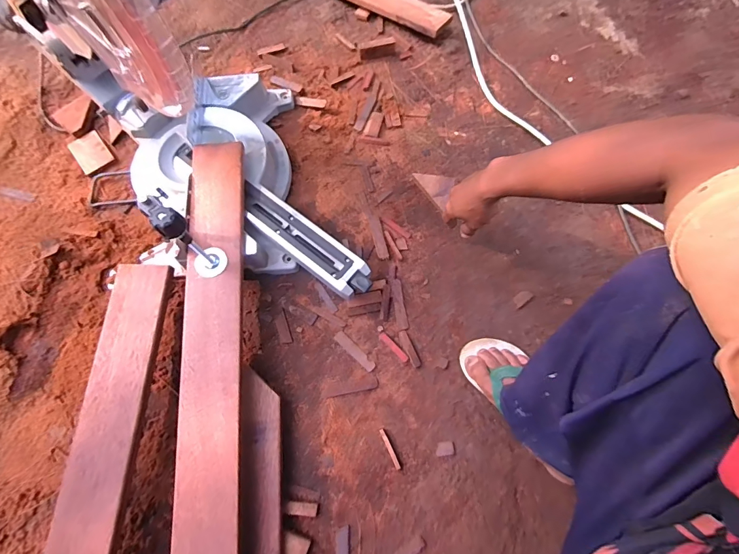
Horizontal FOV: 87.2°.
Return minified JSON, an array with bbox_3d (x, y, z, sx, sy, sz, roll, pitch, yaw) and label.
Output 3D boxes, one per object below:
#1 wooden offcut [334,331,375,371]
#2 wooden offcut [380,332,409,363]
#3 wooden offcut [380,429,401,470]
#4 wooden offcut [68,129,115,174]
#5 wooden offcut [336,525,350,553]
[{"bbox_3d":[-0.025,0.132,0.693,0.089,0.004,0.019,42,77,13],"label":"wooden offcut"},{"bbox_3d":[0.044,0.126,0.696,0.014,0.007,0.066,-42,76,-13],"label":"wooden offcut"},{"bbox_3d":[0.034,0.281,0.633,0.008,0.010,0.066,-24,73,-7],"label":"wooden offcut"},{"bbox_3d":[-0.598,-0.270,0.835,0.067,0.010,0.100,-37,75,-11],"label":"wooden offcut"},{"bbox_3d":[-0.041,0.424,0.593,0.020,0.004,0.072,-1,71,0],"label":"wooden offcut"}]

